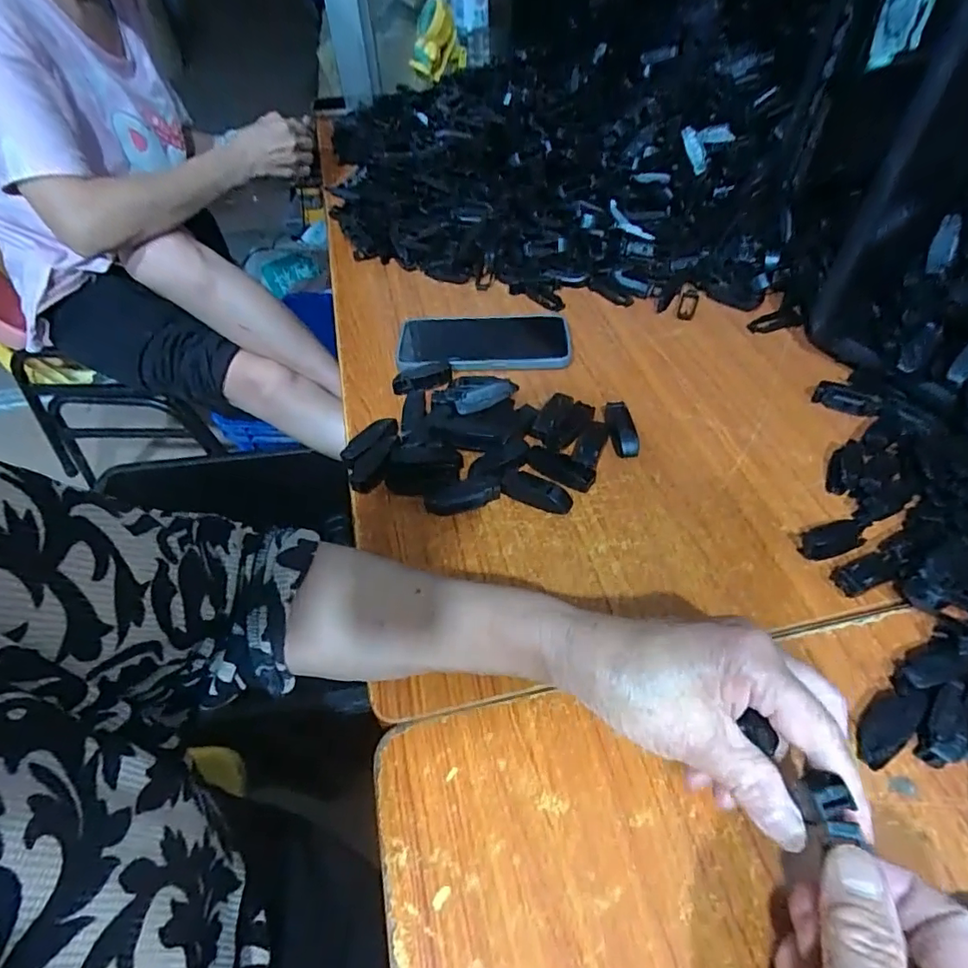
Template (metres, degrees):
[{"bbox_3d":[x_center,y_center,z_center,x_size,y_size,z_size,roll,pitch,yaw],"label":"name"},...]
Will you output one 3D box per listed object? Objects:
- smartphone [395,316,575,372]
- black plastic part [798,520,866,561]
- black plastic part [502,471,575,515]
[{"bbox_3d":[0.000,-0.138,0.534,0.162,0.014,0.082,-3,50,-2],"label":"smartphone"},{"bbox_3d":[0.238,0.038,0.380,0.046,0.013,0.022,-15,51,-11],"label":"black plastic part"},{"bbox_3d":[0.041,0.006,0.412,0.052,0.011,0.023,22,53,18],"label":"black plastic part"}]

